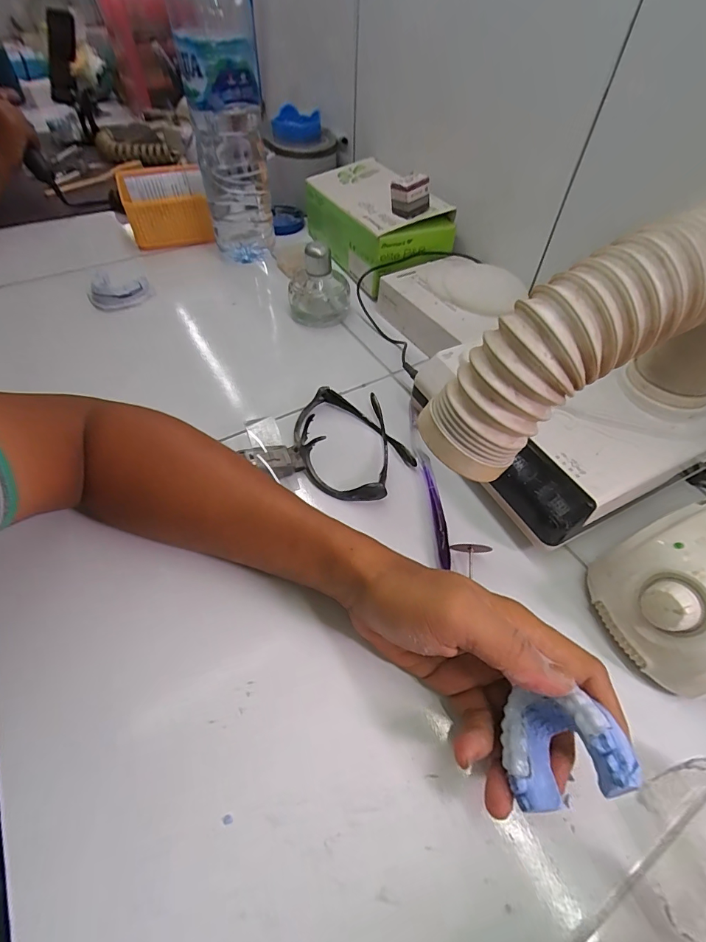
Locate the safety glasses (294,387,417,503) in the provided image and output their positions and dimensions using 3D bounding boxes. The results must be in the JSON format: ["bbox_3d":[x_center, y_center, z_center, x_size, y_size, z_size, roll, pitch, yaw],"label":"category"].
[{"bbox_3d":[-0.003,-0.031,0.389,0.095,0.036,0.133,-20,55,-17],"label":"safety glasses"}]

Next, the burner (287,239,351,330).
[{"bbox_3d":[-0.041,-0.229,0.508,0.072,0.085,0.064,0,52,-3],"label":"burner"}]

